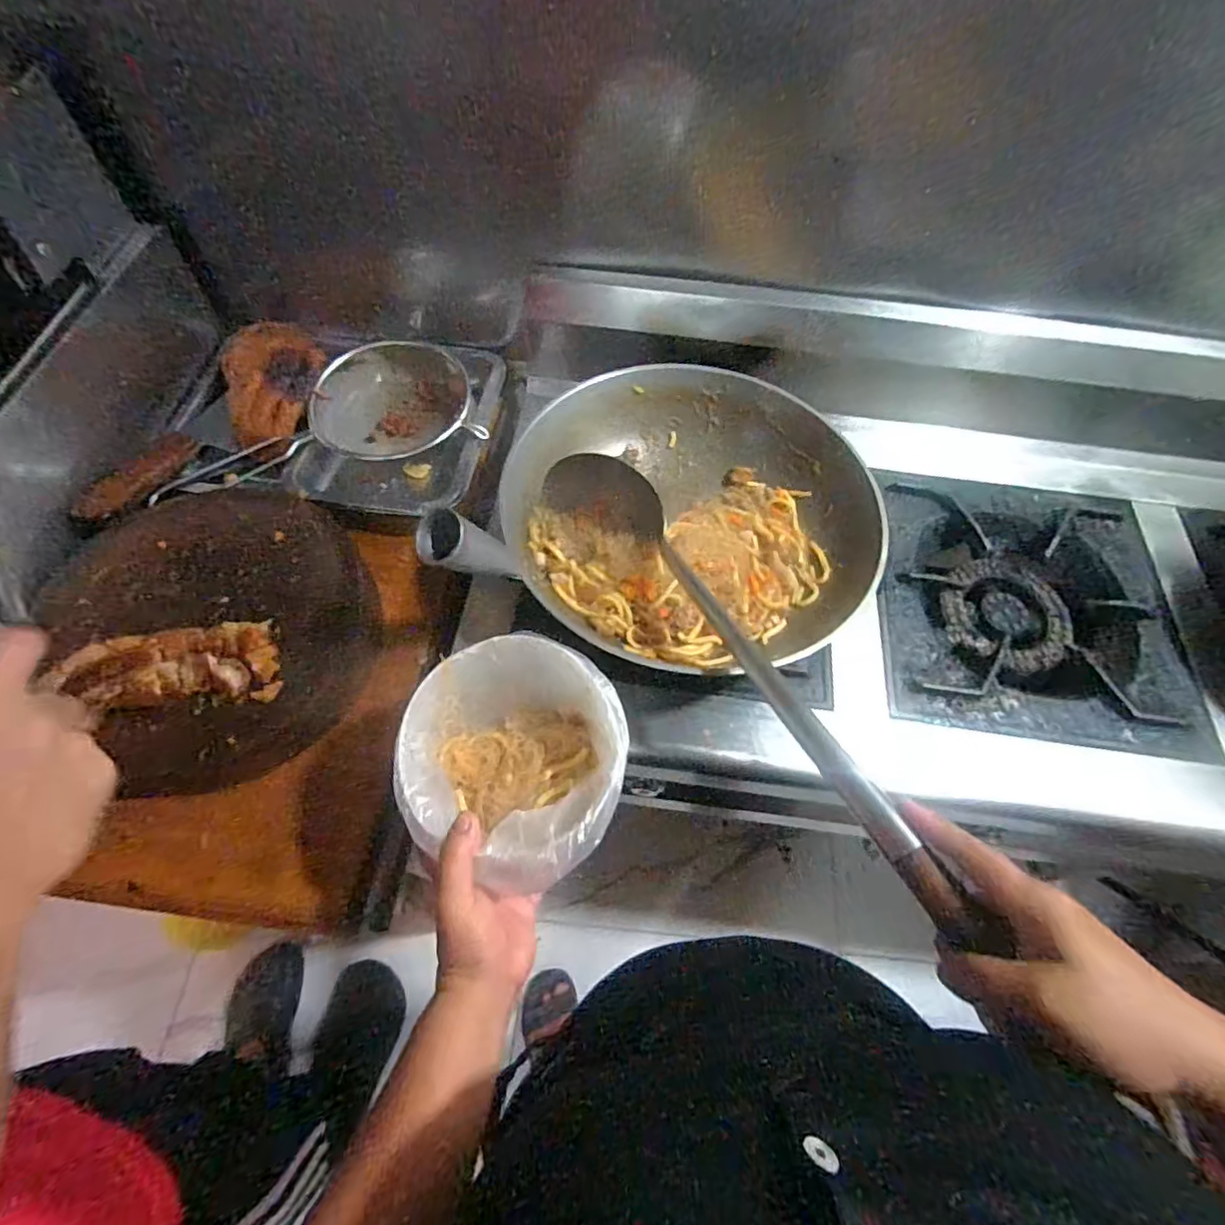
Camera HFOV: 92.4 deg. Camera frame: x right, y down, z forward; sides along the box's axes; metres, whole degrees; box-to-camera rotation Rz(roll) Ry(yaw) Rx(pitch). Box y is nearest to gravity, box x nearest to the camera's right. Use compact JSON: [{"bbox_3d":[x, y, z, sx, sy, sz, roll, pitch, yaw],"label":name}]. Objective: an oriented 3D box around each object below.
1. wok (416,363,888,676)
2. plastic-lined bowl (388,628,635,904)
[{"bbox_3d":[0.068,-0.092,0.554,0.350,0.110,0.328,27,64,12],"label":"wok"},{"bbox_3d":[-0.069,0.106,0.421,0.146,0.088,0.146,1,62,-2],"label":"plastic-lined bowl"}]

